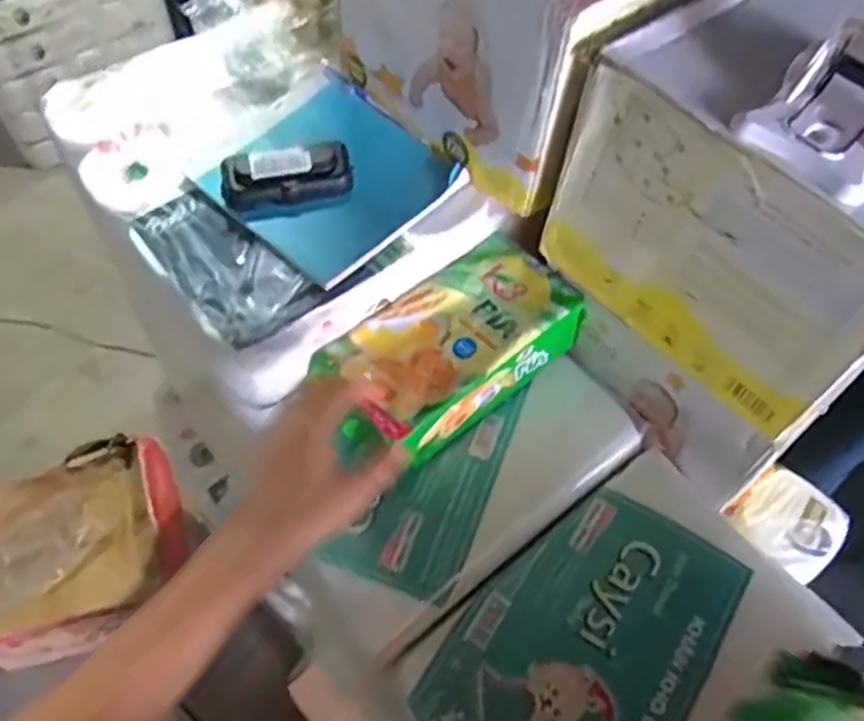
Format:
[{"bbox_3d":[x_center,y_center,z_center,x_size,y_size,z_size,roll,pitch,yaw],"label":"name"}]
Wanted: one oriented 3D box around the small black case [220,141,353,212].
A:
[{"bbox_3d":[-0.121,-0.156,0.610,0.107,0.028,0.048,-12,60,-8],"label":"small black case"}]

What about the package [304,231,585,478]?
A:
[{"bbox_3d":[0.018,-0.013,0.627,0.207,0.066,0.110,-34,65,-20],"label":"package"}]

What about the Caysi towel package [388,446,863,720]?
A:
[{"bbox_3d":[0.146,0.224,0.566,0.302,0.061,0.201,-34,65,-20],"label":"Caysi towel package"}]

